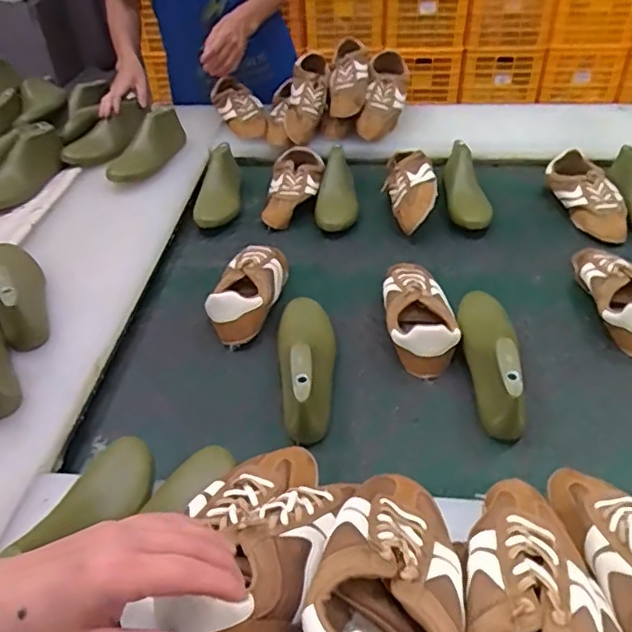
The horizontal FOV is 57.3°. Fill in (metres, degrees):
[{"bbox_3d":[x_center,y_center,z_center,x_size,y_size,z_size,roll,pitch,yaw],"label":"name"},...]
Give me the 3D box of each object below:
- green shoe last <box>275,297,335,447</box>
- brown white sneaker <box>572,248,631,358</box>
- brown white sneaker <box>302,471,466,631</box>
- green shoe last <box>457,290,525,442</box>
[{"bbox_3d":[-0.013,0.058,0.785,0.079,0.091,0.263,-5,42,0],"label":"green shoe last"},{"bbox_3d":[0.455,-0.036,0.877,0.086,0.074,0.226,-3,42,1],"label":"brown white sneaker"},{"bbox_3d":[0.056,0.184,0.404,0.096,0.077,0.225,8,20,14],"label":"brown white sneaker"},{"bbox_3d":[0.232,0.050,0.779,0.061,0.101,0.227,0,42,5],"label":"green shoe last"}]

